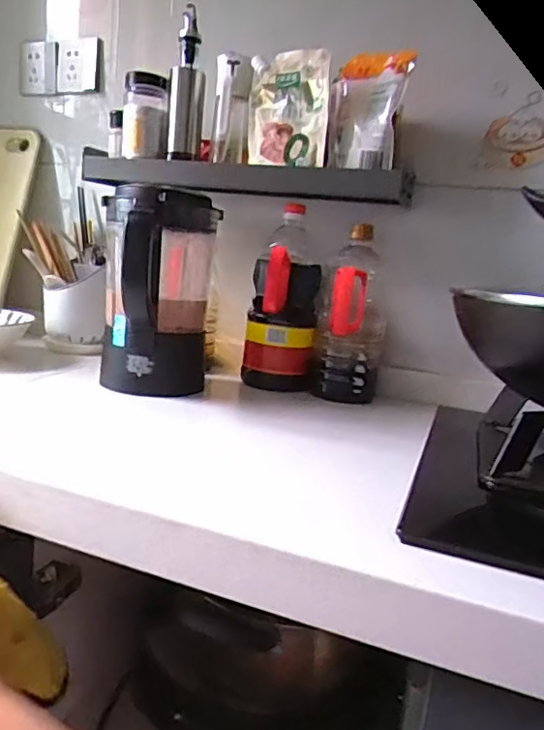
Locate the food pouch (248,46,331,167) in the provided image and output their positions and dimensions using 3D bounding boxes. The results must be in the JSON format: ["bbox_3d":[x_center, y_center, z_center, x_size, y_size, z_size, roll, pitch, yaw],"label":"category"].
[{"bbox_3d":[0.021,-0.353,0.819,0.123,0.166,0.035,14,14,35],"label":"food pouch"}]

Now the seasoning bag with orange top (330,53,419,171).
[{"bbox_3d":[0.134,-0.358,0.814,0.032,0.153,0.113,-5,15,-43],"label":"seasoning bag with orange top"}]

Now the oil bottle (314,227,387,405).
[{"bbox_3d":[0.118,-0.069,0.842,0.105,0.239,0.128,7,11,6],"label":"oil bottle"}]

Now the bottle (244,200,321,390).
[{"bbox_3d":[0.017,-0.102,0.874,0.103,0.266,0.115,6,11,1],"label":"bottle"}]

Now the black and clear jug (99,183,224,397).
[{"bbox_3d":[-0.147,-0.090,0.755,0.145,0.253,0.140,3,11,-14],"label":"black and clear jug"}]

